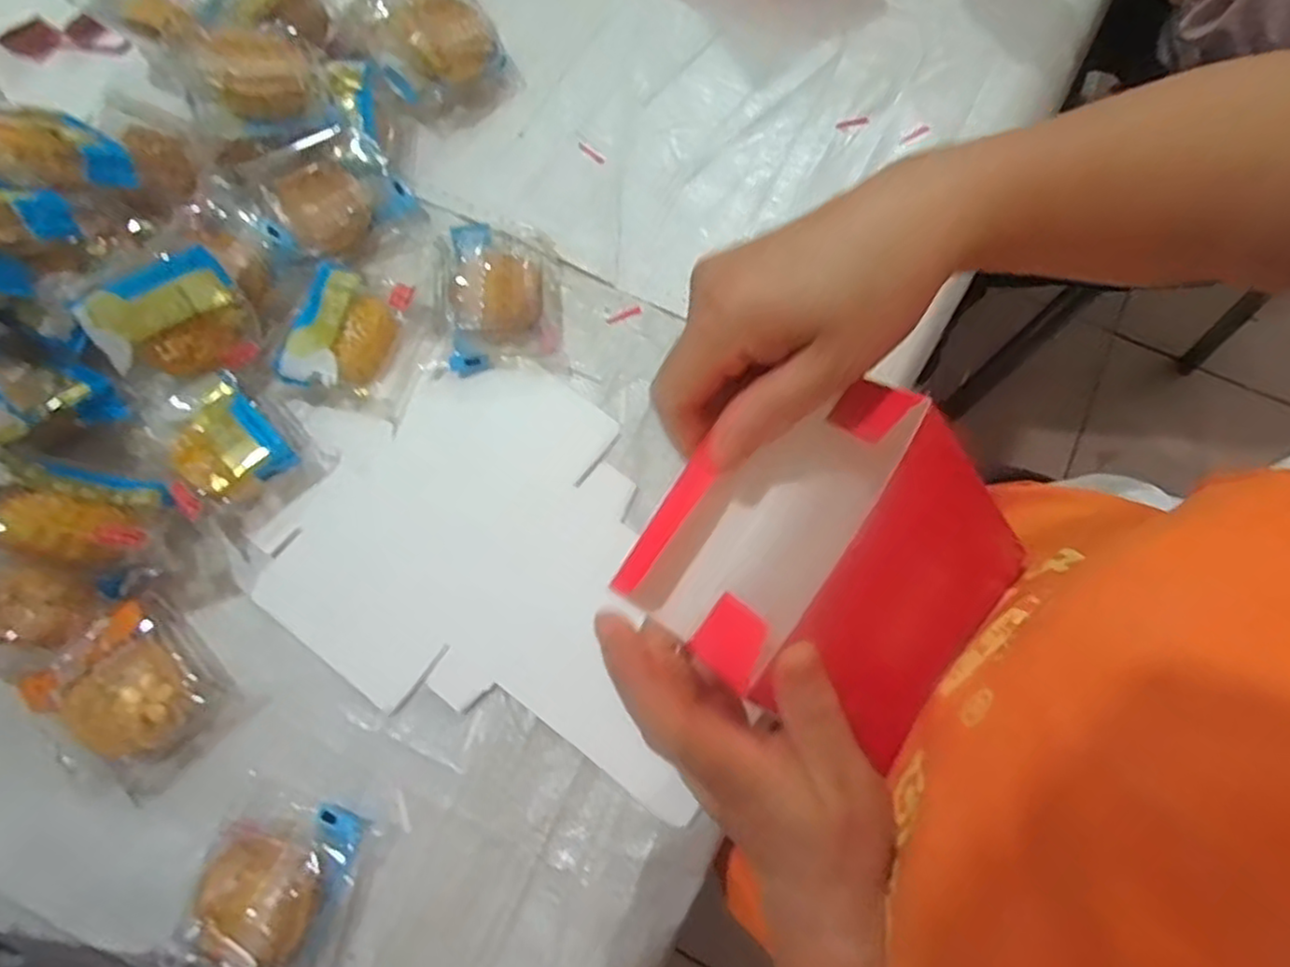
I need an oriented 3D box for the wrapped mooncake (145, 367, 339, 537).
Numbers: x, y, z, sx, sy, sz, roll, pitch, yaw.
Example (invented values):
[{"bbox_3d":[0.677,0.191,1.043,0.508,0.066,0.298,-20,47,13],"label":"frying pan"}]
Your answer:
[{"bbox_3d":[-0.280,-0.029,0.460,0.086,0.039,0.105,-42,79,-11],"label":"wrapped mooncake"}]

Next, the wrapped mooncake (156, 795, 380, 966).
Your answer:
[{"bbox_3d":[-0.210,0.230,0.388,0.084,0.045,0.086,14,74,3],"label":"wrapped mooncake"}]

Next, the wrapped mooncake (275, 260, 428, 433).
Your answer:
[{"bbox_3d":[-0.203,-0.103,0.484,0.081,0.034,0.098,13,74,3],"label":"wrapped mooncake"}]

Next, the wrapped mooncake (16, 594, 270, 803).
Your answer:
[{"bbox_3d":[-0.311,0.132,0.417,0.101,0.037,0.090,40,78,10],"label":"wrapped mooncake"}]

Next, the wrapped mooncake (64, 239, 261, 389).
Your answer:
[{"bbox_3d":[-0.303,-0.105,0.442,0.091,0.074,0.029,-25,36,-7],"label":"wrapped mooncake"}]

